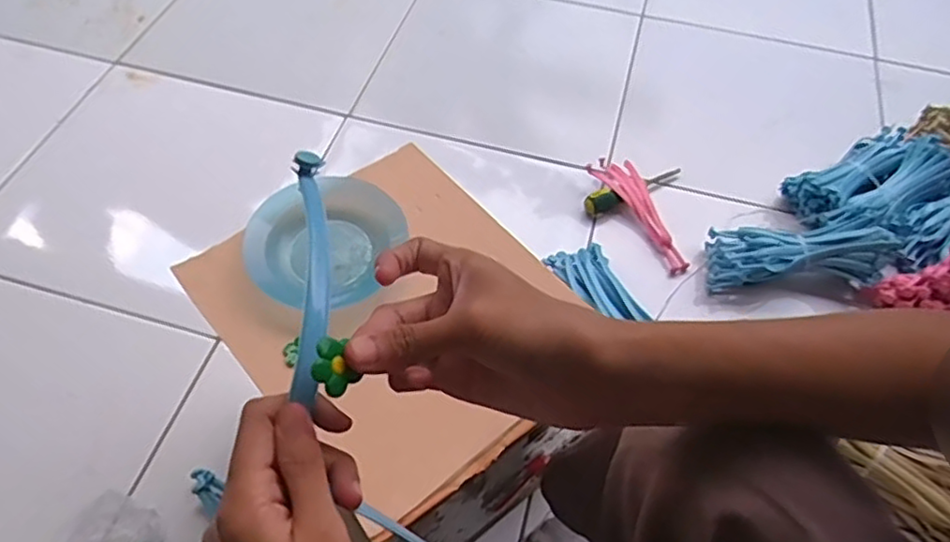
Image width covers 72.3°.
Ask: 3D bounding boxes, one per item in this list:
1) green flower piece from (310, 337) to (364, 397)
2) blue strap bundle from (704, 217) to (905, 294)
[{"bbox_3d":[-0.056,0.038,0.257,0.018,0.005,0.021,-39,106,-36],"label":"green flower piece"},{"bbox_3d":[0.407,-0.024,0.818,0.229,0.052,0.079,-6,56,10],"label":"blue strap bundle"}]

